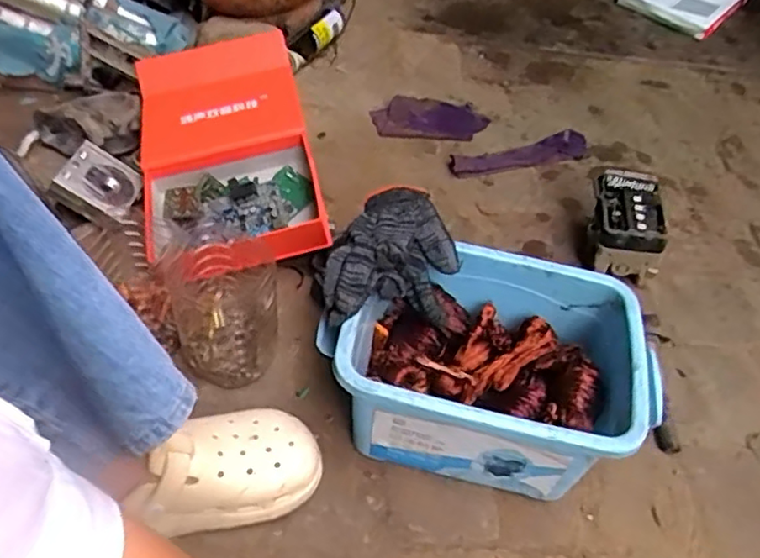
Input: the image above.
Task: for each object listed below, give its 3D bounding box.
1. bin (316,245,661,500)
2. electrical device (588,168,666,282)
[{"bbox_3d":[0.095,0.097,0.638,0.294,0.167,0.191,14,48,6],"label":"bin"},{"bbox_3d":[0.320,-0.069,0.843,0.089,0.097,0.124,13,48,6],"label":"electrical device"}]

